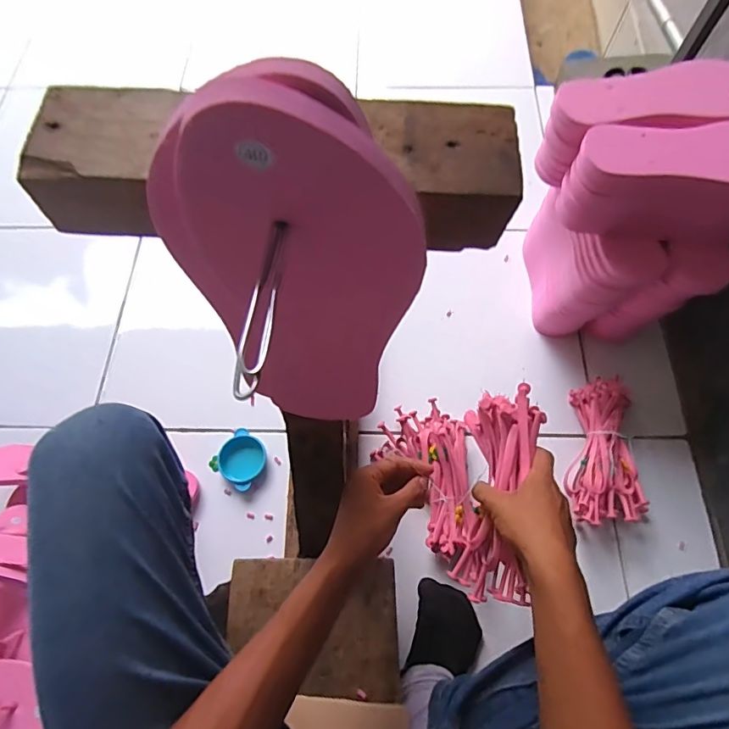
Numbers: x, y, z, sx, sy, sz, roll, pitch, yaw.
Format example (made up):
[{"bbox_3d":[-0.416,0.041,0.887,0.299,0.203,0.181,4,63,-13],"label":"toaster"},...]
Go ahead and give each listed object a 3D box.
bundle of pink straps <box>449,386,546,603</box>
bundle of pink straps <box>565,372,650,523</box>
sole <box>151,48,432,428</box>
[{"bbox_3d":[0.143,0.137,0.518,0.071,0.074,0.215,11,80,5],"label":"bundle of pink straps"},{"bbox_3d":[0.346,0.126,0.699,0.096,0.063,0.212,3,67,2],"label":"bundle of pink straps"},{"bbox_3d":[-0.037,-0.027,0.244,0.109,0.234,0.023,5,62,-6],"label":"sole"}]

